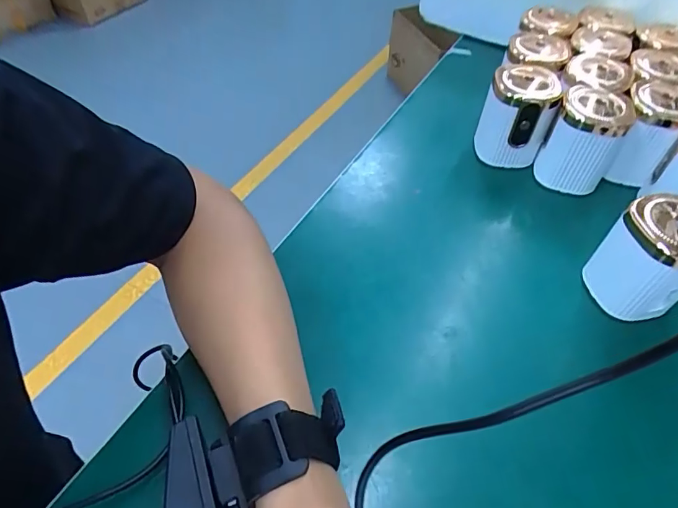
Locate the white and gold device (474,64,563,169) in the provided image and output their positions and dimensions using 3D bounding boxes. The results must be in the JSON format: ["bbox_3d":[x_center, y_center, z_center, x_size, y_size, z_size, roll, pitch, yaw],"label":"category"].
[{"bbox_3d":[0.163,-0.132,0.433,0.061,0.068,0.074,14,51,10],"label":"white and gold device"}]

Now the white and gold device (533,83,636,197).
[{"bbox_3d":[0.211,-0.097,0.408,0.057,0.074,0.046,25,53,18],"label":"white and gold device"}]

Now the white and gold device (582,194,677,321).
[{"bbox_3d":[0.214,0.003,0.322,0.052,0.075,0.055,-5,50,-7],"label":"white and gold device"}]

